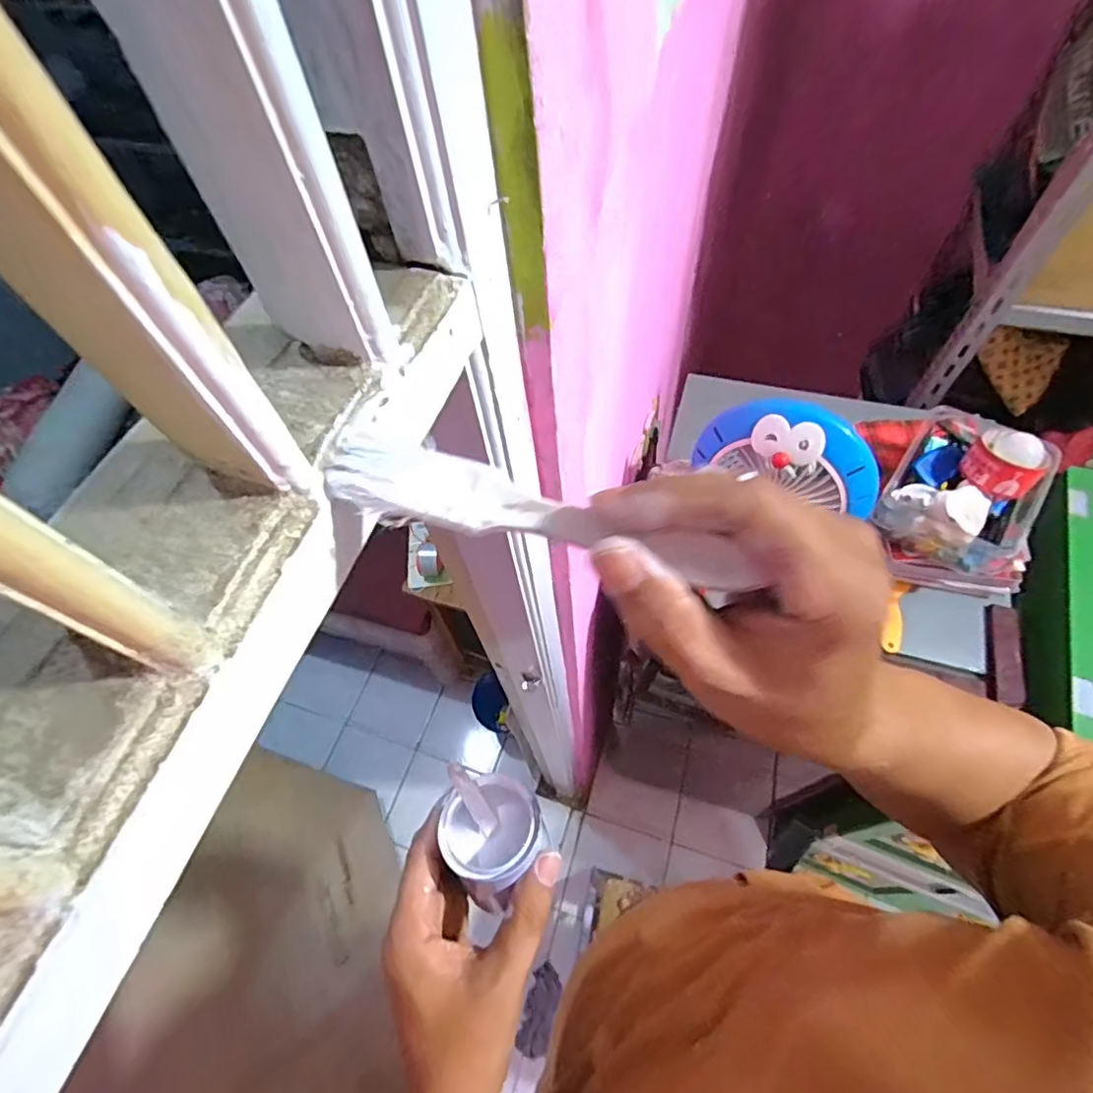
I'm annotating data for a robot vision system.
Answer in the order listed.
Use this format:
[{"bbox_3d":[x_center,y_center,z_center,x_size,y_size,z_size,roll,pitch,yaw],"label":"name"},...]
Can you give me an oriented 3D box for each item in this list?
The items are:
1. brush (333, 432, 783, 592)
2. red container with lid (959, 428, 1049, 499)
[{"bbox_3d":[-0.010,-0.014,0.195,0.157,0.011,0.026,16,62,19],"label":"brush"},{"bbox_3d":[0.598,-0.111,0.750,0.080,0.058,0.088,-32,62,-14],"label":"red container with lid"}]

